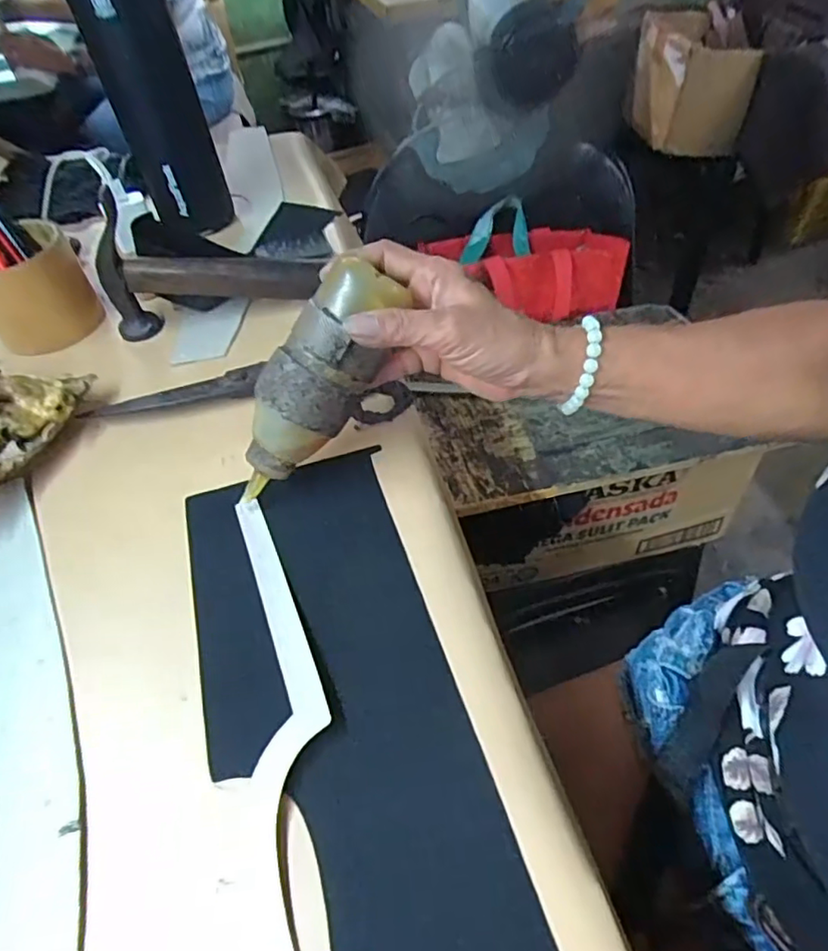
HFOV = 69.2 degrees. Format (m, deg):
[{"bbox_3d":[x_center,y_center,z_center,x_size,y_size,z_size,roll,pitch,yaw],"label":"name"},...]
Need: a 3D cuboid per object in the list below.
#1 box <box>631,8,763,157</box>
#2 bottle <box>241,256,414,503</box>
[{"bbox_3d":[0.690,-0.987,1.520,0.213,0.245,0.263,-6,49,0],"label":"box"},{"bbox_3d":[-0.053,-0.044,0.329,0.047,0.048,0.141,39,107,31],"label":"bottle"}]

